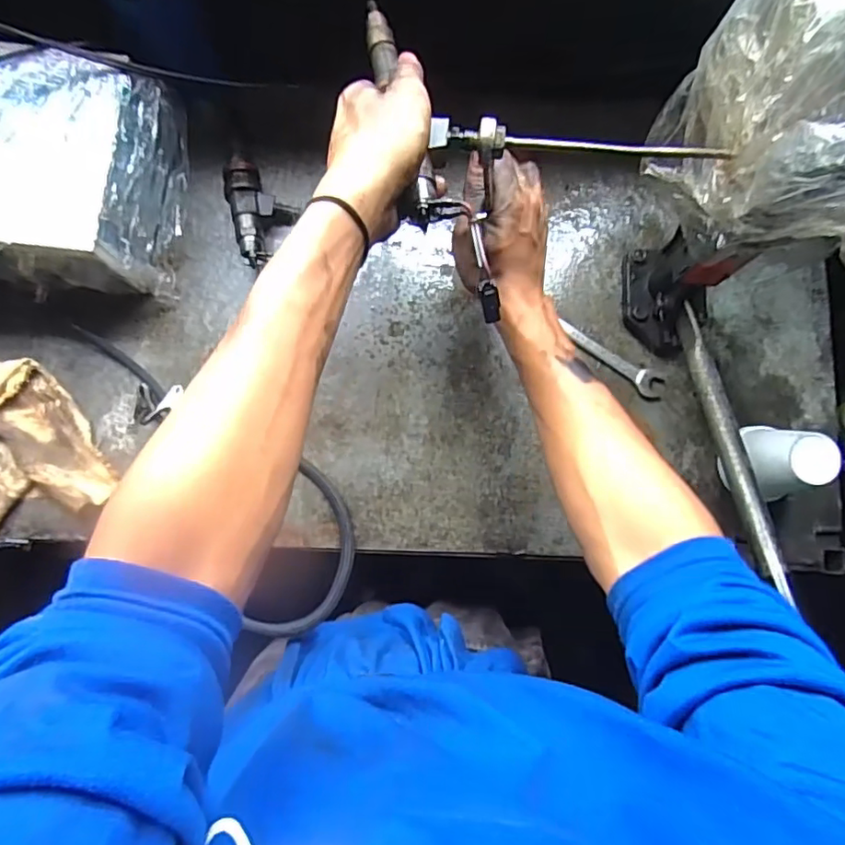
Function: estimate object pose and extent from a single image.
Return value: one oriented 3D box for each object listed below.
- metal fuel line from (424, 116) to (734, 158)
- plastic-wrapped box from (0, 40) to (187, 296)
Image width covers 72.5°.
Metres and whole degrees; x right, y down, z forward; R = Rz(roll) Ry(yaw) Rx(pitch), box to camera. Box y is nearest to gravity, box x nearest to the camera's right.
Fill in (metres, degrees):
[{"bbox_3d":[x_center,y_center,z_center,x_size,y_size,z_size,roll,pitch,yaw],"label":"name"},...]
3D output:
[{"bbox_3d":[0.106,-0.187,0.387,0.196,0.016,0.019,4,84,-2],"label":"metal fuel line"},{"bbox_3d":[-0.401,-0.236,0.563,0.287,0.118,0.211,3,84,-1],"label":"plastic-wrapped box"}]

